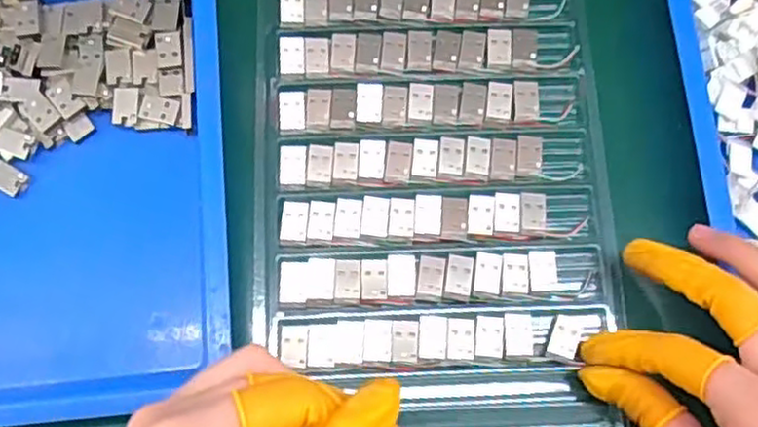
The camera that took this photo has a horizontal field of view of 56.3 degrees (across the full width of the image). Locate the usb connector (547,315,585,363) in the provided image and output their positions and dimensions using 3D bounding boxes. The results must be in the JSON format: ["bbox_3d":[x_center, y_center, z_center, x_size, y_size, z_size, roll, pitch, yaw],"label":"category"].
[{"bbox_3d":[0.082,0.054,0.312,0.012,0.005,0.020,21,78,5],"label":"usb connector"}]

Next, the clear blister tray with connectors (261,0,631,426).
[{"bbox_3d":[0.027,-0.002,0.333,0.158,0.018,0.280,-3,77,-1],"label":"clear blister tray with connectors"}]

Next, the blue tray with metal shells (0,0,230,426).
[{"bbox_3d":[-0.156,-0.020,0.321,0.168,0.024,0.217,-4,76,-2],"label":"blue tray with metal shells"}]

